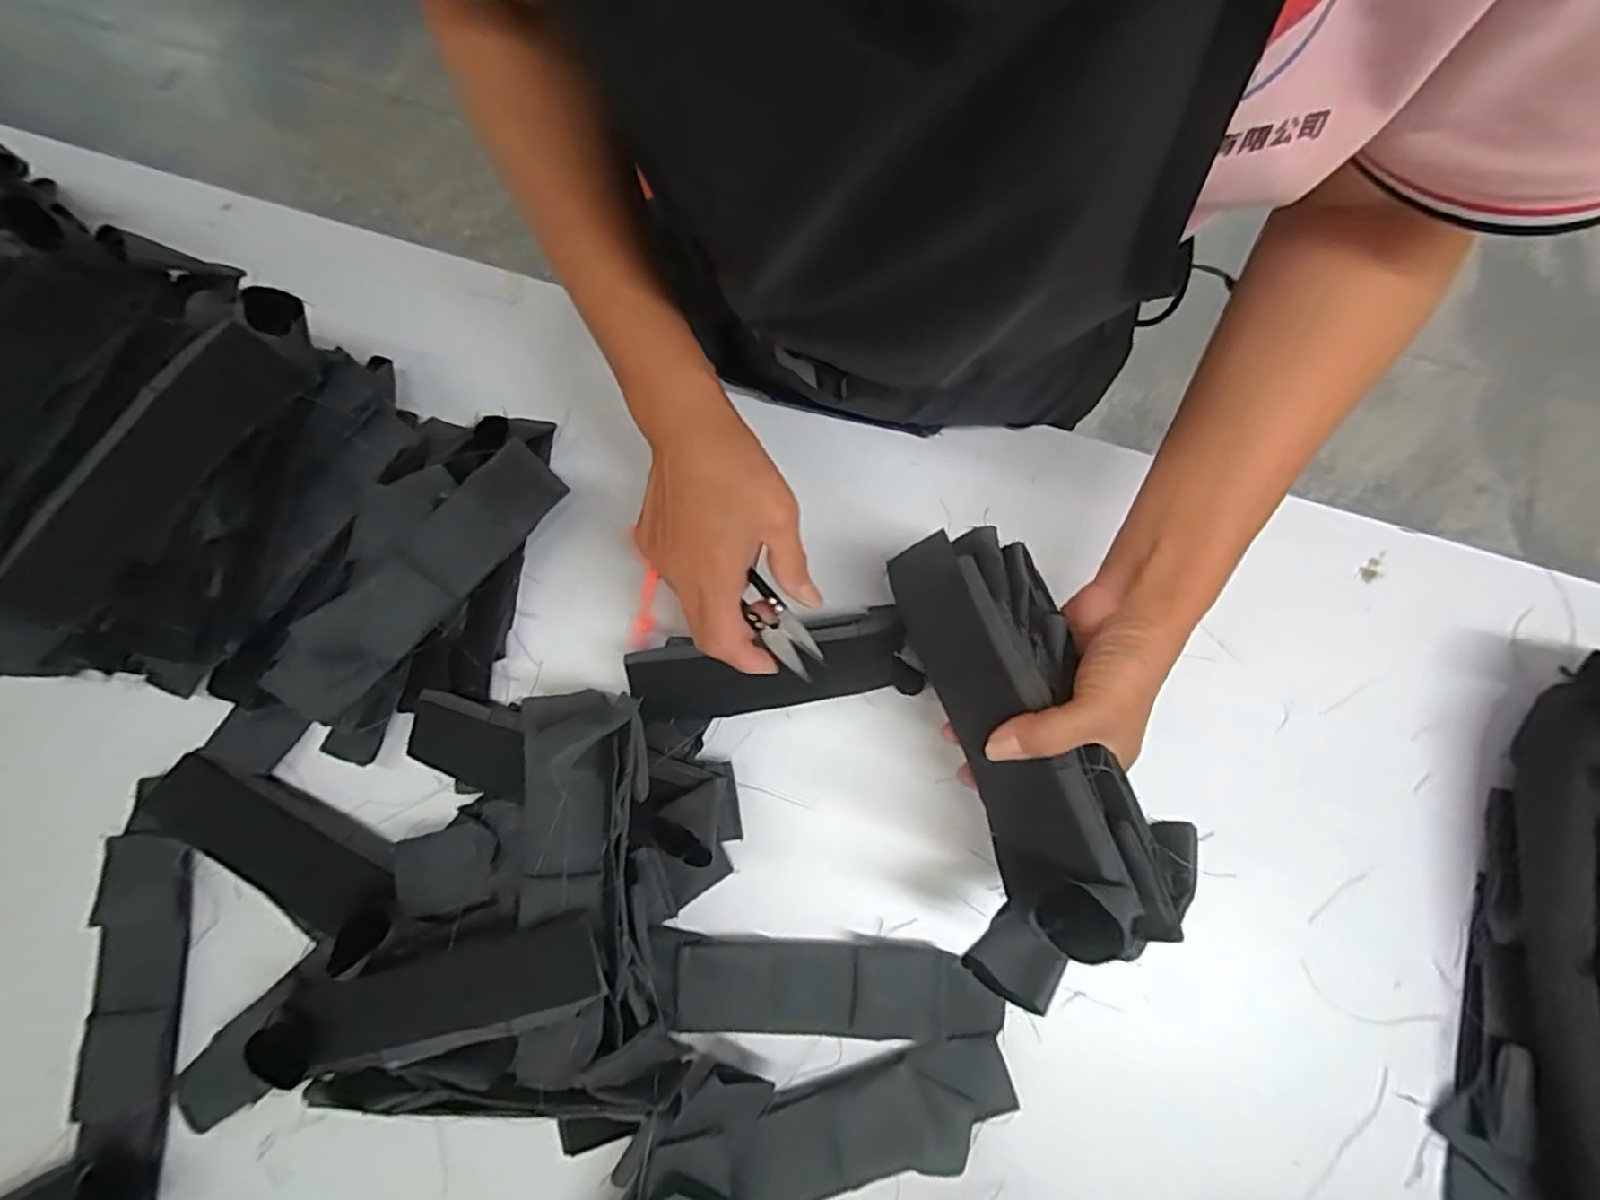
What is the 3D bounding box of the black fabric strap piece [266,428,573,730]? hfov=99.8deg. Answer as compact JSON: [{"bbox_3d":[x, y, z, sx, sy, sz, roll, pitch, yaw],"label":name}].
[{"bbox_3d":[-0.226,-0.013,0.405,0.194,0.012,0.050,-47,116,-11],"label":"black fabric strap piece"}]

